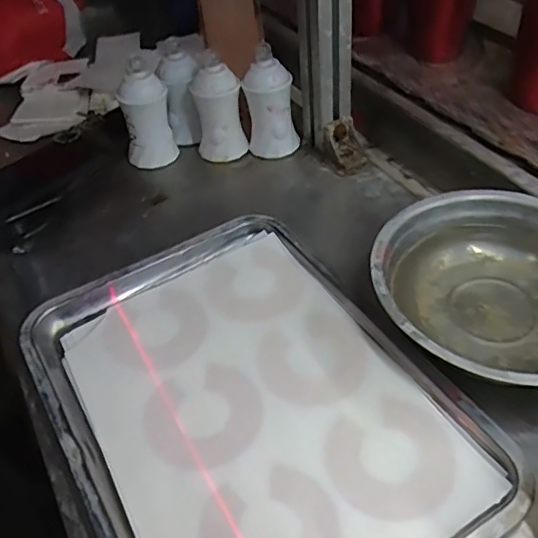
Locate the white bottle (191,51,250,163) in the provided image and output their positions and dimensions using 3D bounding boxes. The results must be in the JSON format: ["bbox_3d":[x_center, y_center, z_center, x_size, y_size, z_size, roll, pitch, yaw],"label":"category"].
[{"bbox_3d":[-0.059,-0.183,0.652,0.055,0.104,0.051,-10,47,-5],"label":"white bottle"}]

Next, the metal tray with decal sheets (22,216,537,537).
[{"bbox_3d":[-0.019,0.094,0.424,0.256,0.032,0.331,-26,50,-18],"label":"metal tray with decal sheets"}]

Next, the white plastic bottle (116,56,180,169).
[{"bbox_3d":[-0.140,-0.175,0.640,0.052,0.097,0.047,-10,47,-5],"label":"white plastic bottle"}]

